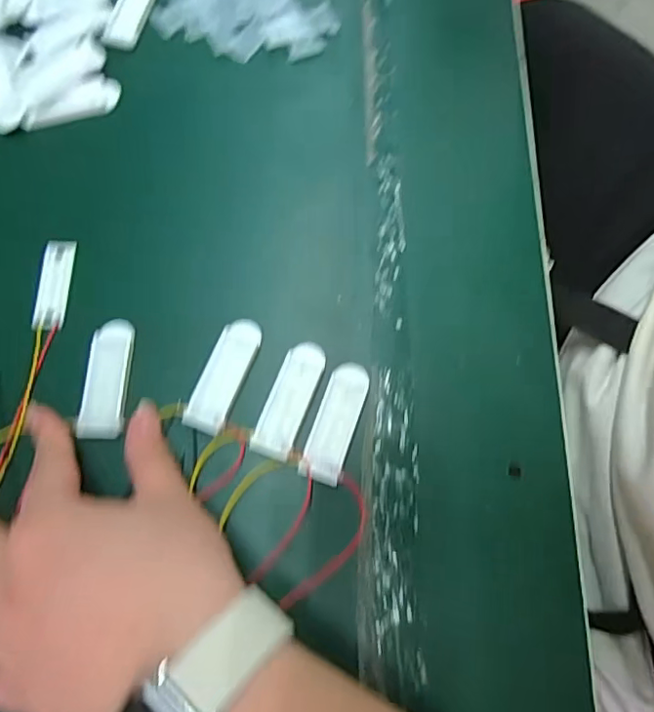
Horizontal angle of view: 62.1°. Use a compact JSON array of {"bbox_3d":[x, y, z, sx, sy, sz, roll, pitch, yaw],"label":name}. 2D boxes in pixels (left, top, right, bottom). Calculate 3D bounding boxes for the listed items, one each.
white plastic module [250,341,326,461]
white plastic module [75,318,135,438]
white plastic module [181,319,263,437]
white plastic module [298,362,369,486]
[{"bbox_3d":[-0.019,0.021,0.273,0.020,0.004,0.061,20,74,5],"label":"white plastic module"},{"bbox_3d":[-0.112,0.010,0.277,0.022,0.004,0.062,1,73,-1],"label":"white plastic module"},{"bbox_3d":[-0.052,0.009,0.278,0.021,0.004,0.062,22,74,6],"label":"white plastic module"},{"bbox_3d":[0.005,0.032,0.271,0.020,0.004,0.061,18,73,5],"label":"white plastic module"}]

